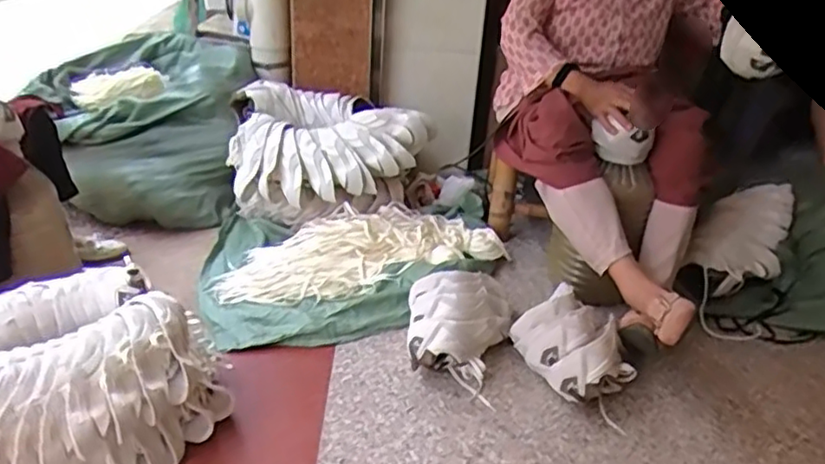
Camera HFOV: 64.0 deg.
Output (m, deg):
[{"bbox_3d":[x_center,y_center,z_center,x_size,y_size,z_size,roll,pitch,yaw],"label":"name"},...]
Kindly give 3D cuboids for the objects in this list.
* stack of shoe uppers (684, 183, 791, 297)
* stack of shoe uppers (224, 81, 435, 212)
[{"bbox_3d":[0.773,0.020,1.556,0.366,0.104,0.204,-33,69,-20],"label":"stack of shoe uppers"},{"bbox_3d":[-0.197,-0.196,1.594,0.452,0.257,0.250,-9,32,-21],"label":"stack of shoe uppers"}]

